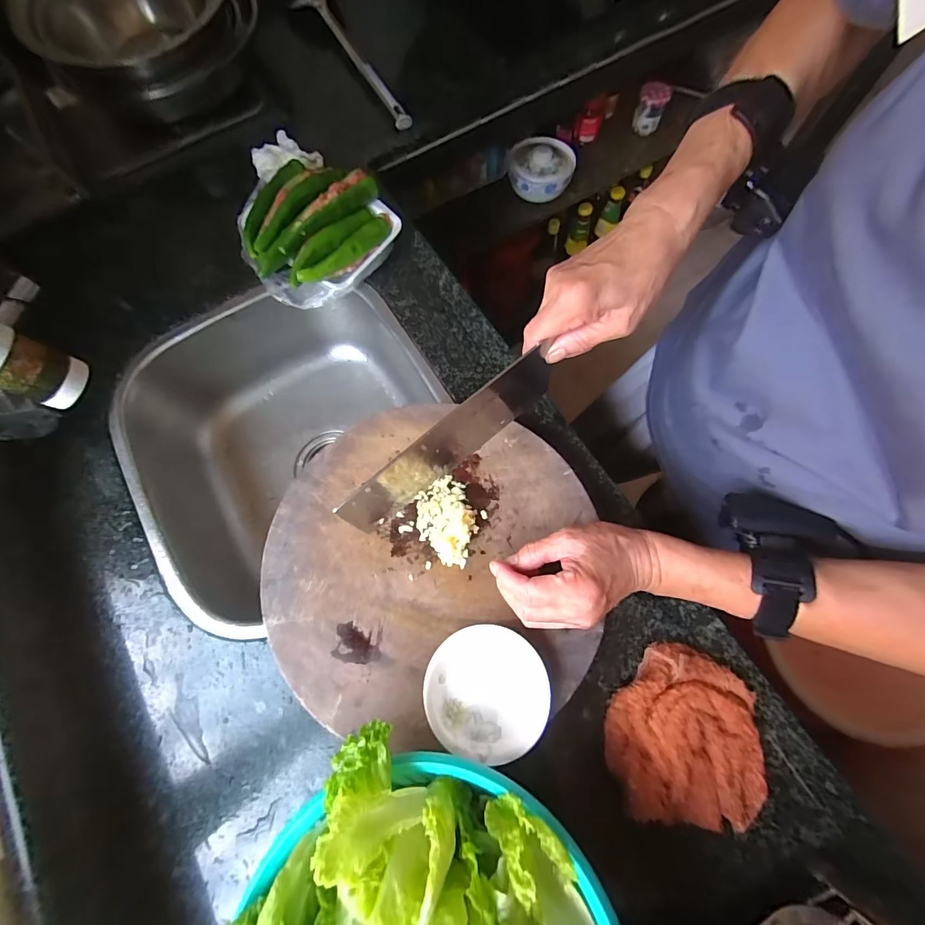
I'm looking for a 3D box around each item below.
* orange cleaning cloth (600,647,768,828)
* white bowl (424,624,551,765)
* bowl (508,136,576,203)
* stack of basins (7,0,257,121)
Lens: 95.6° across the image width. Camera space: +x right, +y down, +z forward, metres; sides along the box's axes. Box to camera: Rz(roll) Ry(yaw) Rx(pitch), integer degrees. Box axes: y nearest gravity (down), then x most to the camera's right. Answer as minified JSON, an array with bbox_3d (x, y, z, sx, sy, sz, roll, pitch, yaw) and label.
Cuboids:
[{"bbox_3d":[0.190,0.228,0.355,0.125,0.028,0.128,11,73,6],"label":"orange cleaning cloth"},{"bbox_3d":[0.019,0.181,0.337,0.094,0.024,0.092,-1,72,2],"label":"white bowl"},{"bbox_3d":[0.183,-0.685,0.985,0.146,0.079,0.122,3,72,3],"label":"bowl"},{"bbox_3d":[-0.437,-0.612,0.595,0.232,0.120,0.232,-1,72,2],"label":"stack of basins"}]

